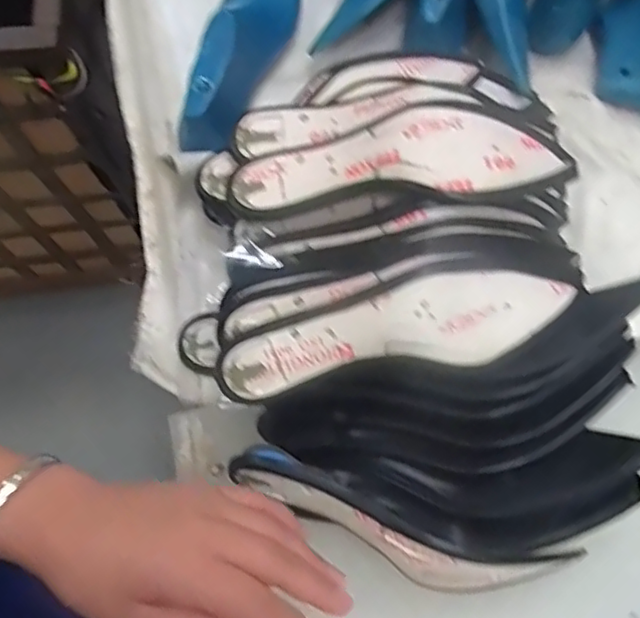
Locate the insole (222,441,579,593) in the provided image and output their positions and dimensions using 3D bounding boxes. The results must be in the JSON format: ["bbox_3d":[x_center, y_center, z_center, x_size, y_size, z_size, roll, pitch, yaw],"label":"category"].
[{"bbox_3d":[0.053,0.150,0.417,0.231,0.070,0.048,18,72,7],"label":"insole"}]

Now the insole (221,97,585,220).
[{"bbox_3d":[0.057,-0.103,0.433,0.238,0.045,0.072,3,71,2],"label":"insole"}]

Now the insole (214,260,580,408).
[{"bbox_3d":[0.052,0.012,0.397,0.239,0.043,0.057,-12,71,-3],"label":"insole"}]

